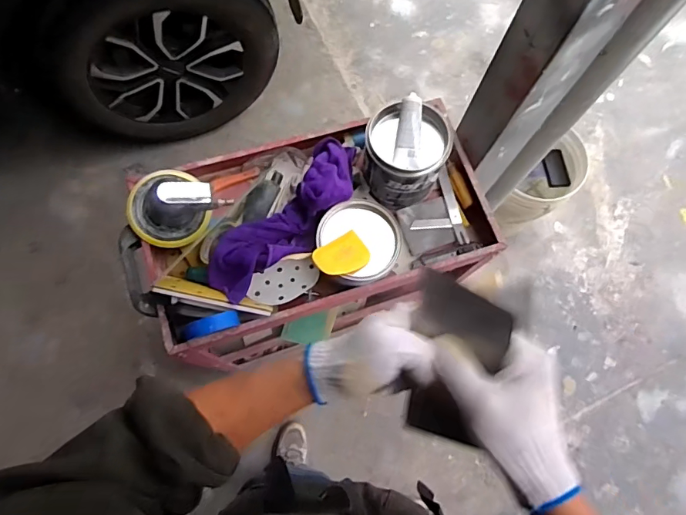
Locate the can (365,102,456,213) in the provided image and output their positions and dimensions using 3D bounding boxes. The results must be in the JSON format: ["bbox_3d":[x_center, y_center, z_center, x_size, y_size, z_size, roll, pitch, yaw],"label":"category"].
[{"bbox_3d":[0.120,-0.195,0.889,0.148,0.147,0.145,1,72,-3],"label":"can"}]

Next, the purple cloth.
[{"bbox_3d":[-0.093,-0.073,0.833,0.121,0.075,0.362,38,74,9],"label":"purple cloth"}]

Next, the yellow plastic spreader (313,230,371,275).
[{"bbox_3d":[-0.001,0.000,0.813,0.094,0.007,0.068,-30,78,-23],"label":"yellow plastic spreader"}]

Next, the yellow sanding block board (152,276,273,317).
[{"bbox_3d":[-0.217,0.066,0.782,0.196,0.024,0.032,16,73,-12],"label":"yellow sanding block board"}]

